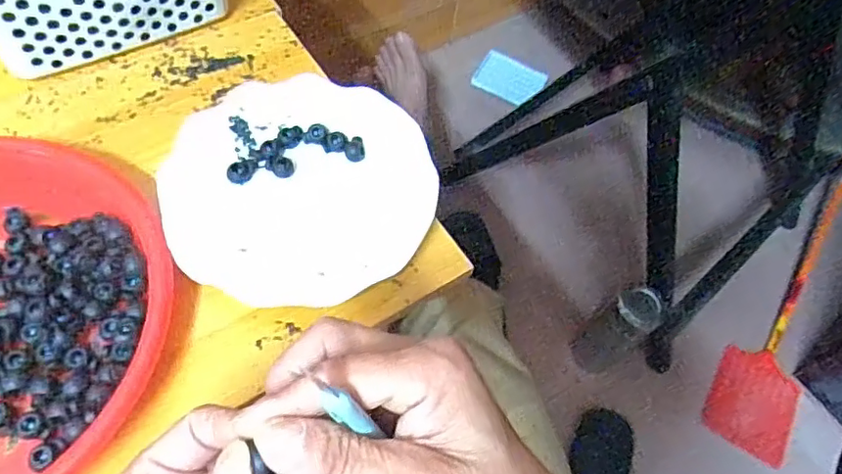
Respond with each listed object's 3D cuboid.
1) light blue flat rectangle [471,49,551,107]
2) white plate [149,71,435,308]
[{"bbox_3d":[0.171,-0.303,1.137,0.131,0.010,0.077,32,91,19],"label":"light blue flat rectangle"},{"bbox_3d":[-0.083,-0.038,0.415,0.179,0.019,0.171,3,61,-5],"label":"white plate"}]

